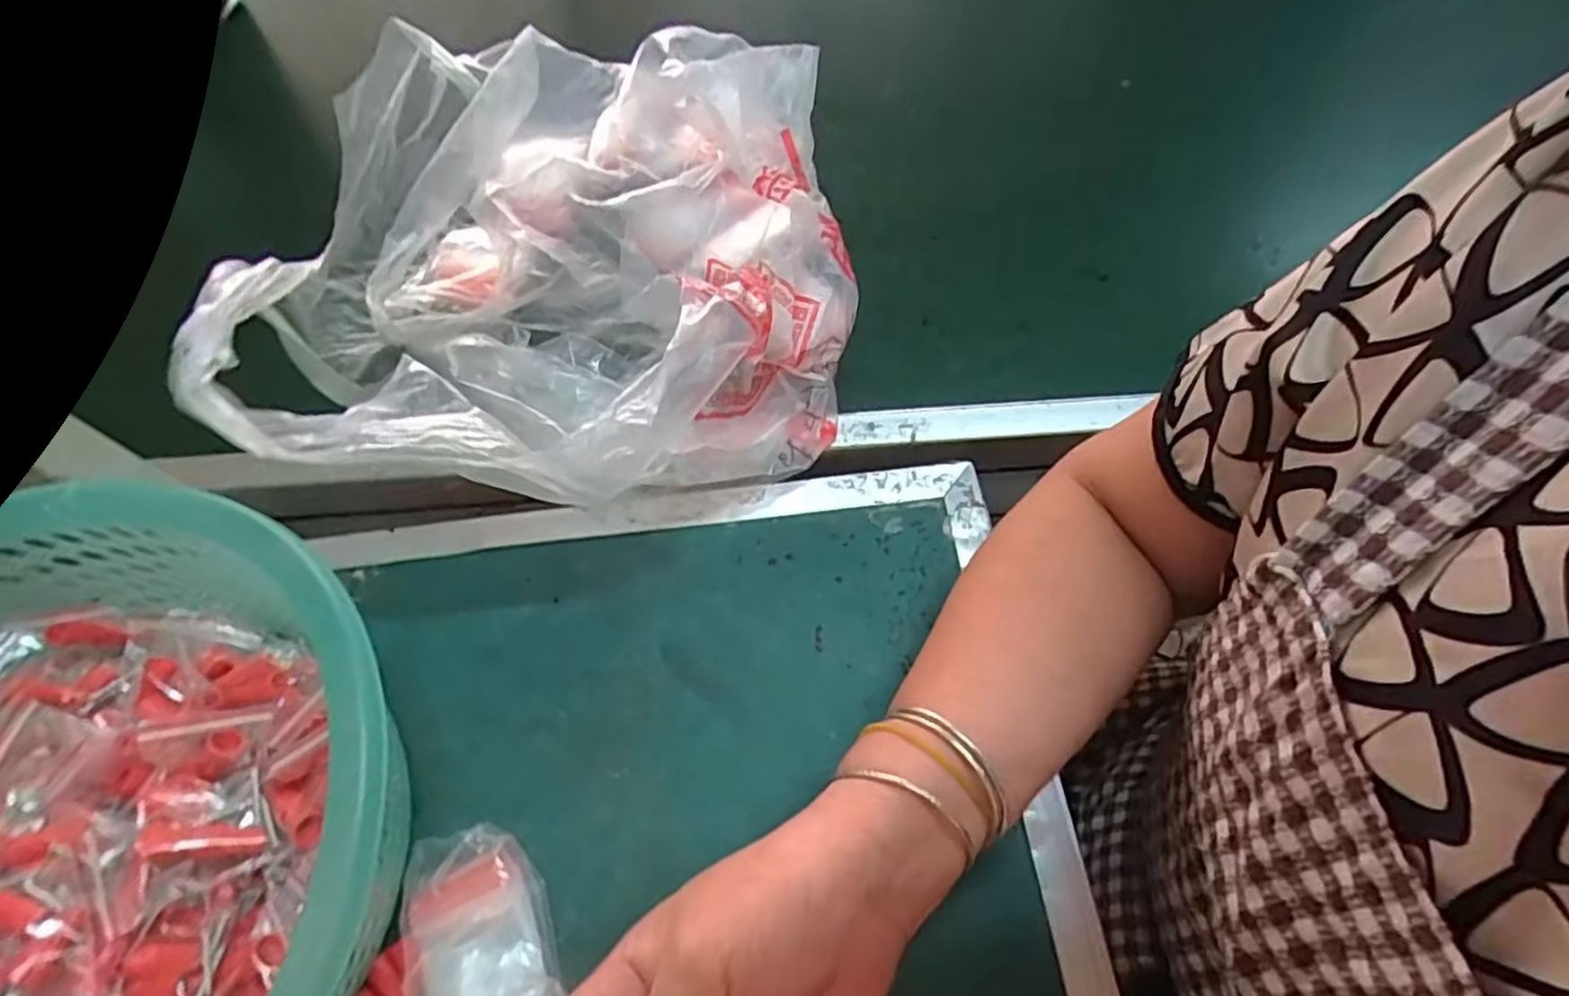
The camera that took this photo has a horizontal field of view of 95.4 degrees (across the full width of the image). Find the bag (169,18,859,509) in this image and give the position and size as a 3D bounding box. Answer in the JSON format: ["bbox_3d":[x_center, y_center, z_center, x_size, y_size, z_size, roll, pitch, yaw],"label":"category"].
[{"bbox_3d":[-0.118,-0.159,0.399,0.290,0.124,0.353,-5,63,-2],"label":"bag"}]

